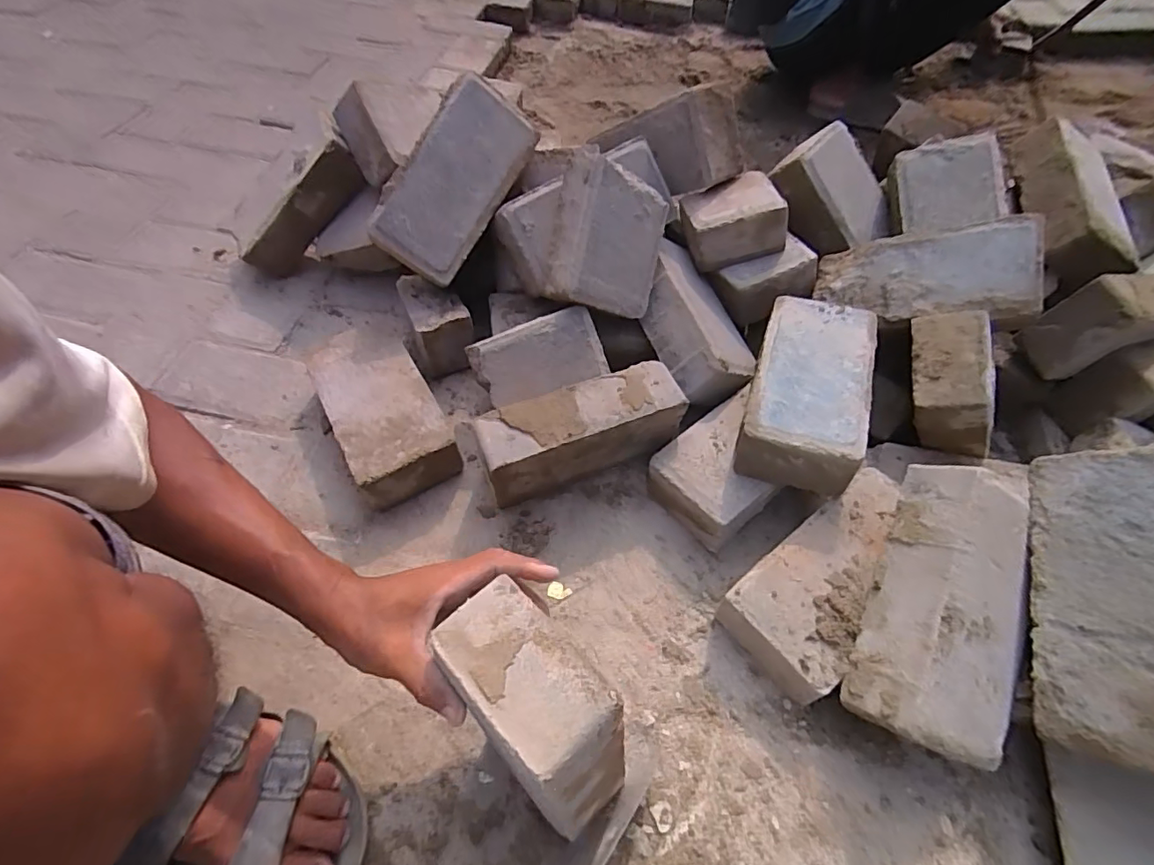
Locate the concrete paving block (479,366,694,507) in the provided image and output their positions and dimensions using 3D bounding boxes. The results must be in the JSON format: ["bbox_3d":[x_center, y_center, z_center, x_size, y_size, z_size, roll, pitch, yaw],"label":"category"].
[{"bbox_3d":[0.005,0.008,0.574,0.211,0.111,0.062,-19,55,-12],"label":"concrete paving block"}]

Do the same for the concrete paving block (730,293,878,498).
[{"bbox_3d":[0.236,-0.046,0.554,0.107,0.069,0.210,18,56,11],"label":"concrete paving block"}]

